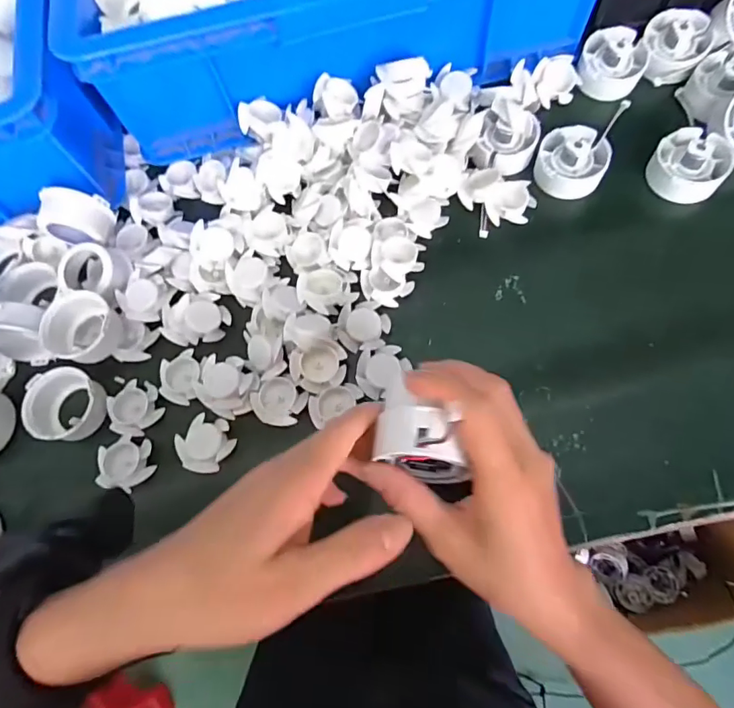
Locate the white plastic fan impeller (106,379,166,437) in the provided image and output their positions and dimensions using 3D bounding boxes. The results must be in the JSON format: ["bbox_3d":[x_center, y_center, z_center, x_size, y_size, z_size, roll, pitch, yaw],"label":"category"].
[{"bbox_3d":[-0.179,0.042,0.368,0.038,0.012,0.041,-2,72,5],"label":"white plastic fan impeller"}]

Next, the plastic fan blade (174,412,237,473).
[{"bbox_3d":[-0.118,0.065,0.346,0.039,0.013,0.040,-2,72,5],"label":"plastic fan blade"}]

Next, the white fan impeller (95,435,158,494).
[{"bbox_3d":[-0.177,0.081,0.353,0.039,0.011,0.038,7,73,7],"label":"white fan impeller"}]

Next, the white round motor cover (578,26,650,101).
[{"bbox_3d":[0.216,-0.255,0.416,0.055,0.028,0.060,-2,72,5],"label":"white round motor cover"}]

